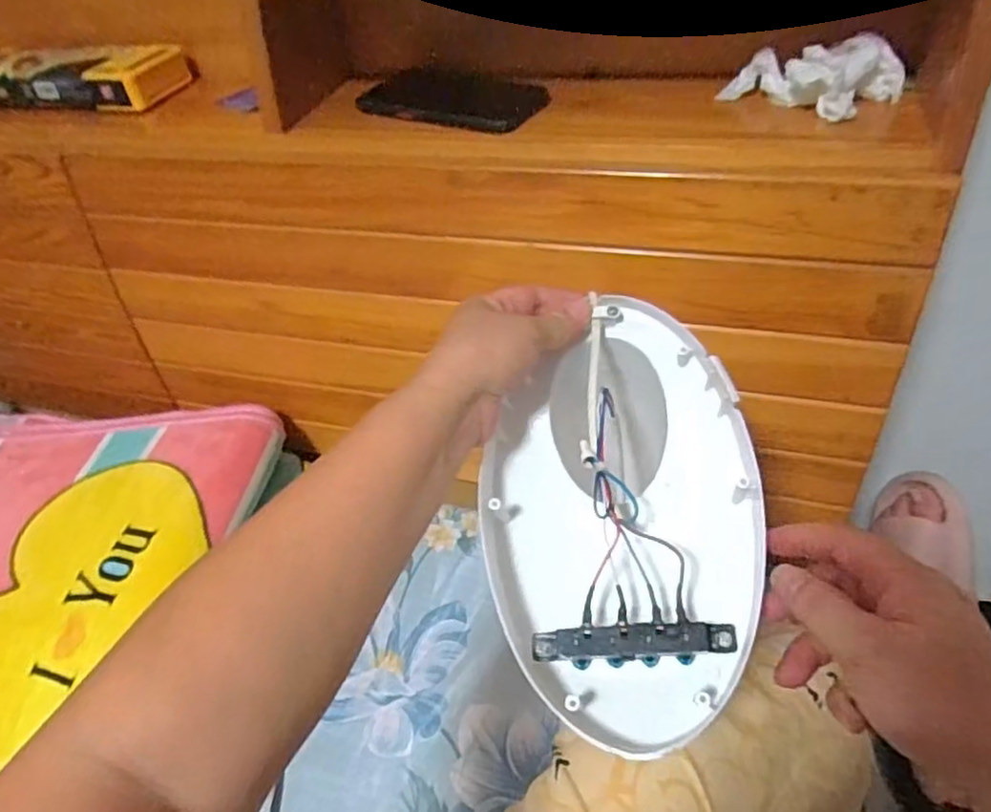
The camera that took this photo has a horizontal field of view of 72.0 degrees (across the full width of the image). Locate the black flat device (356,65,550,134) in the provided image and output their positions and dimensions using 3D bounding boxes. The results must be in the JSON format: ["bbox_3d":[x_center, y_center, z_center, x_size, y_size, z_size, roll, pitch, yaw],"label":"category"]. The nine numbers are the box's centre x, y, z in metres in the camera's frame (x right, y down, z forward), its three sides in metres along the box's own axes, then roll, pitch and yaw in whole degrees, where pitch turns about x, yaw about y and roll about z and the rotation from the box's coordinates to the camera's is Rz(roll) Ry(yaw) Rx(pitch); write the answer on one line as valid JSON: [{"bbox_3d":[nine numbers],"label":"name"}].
[{"bbox_3d":[-0.037,-0.273,0.603,0.161,0.009,0.083,17,53,20],"label":"black flat device"}]

